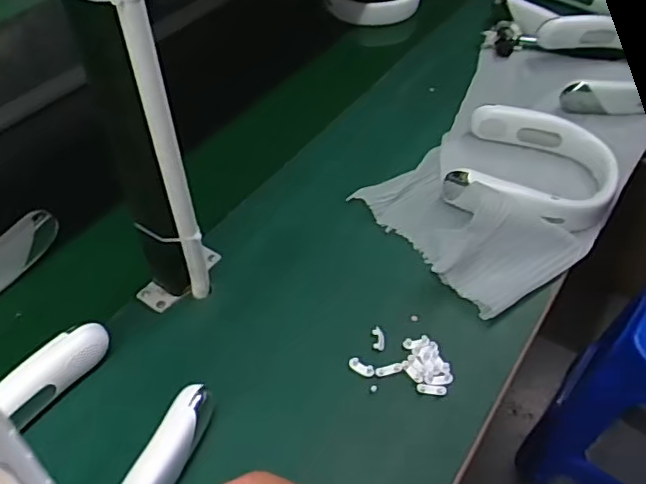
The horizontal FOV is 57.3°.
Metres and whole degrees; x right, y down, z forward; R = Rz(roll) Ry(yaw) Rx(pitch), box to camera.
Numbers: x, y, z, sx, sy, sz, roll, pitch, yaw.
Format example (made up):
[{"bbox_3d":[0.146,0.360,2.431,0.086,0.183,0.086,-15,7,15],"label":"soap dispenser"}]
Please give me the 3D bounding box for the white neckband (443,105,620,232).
[{"bbox_3d":[0.266,-0.091,0.756,0.193,0.052,0.209,18,50,15],"label":"white neckband"}]

